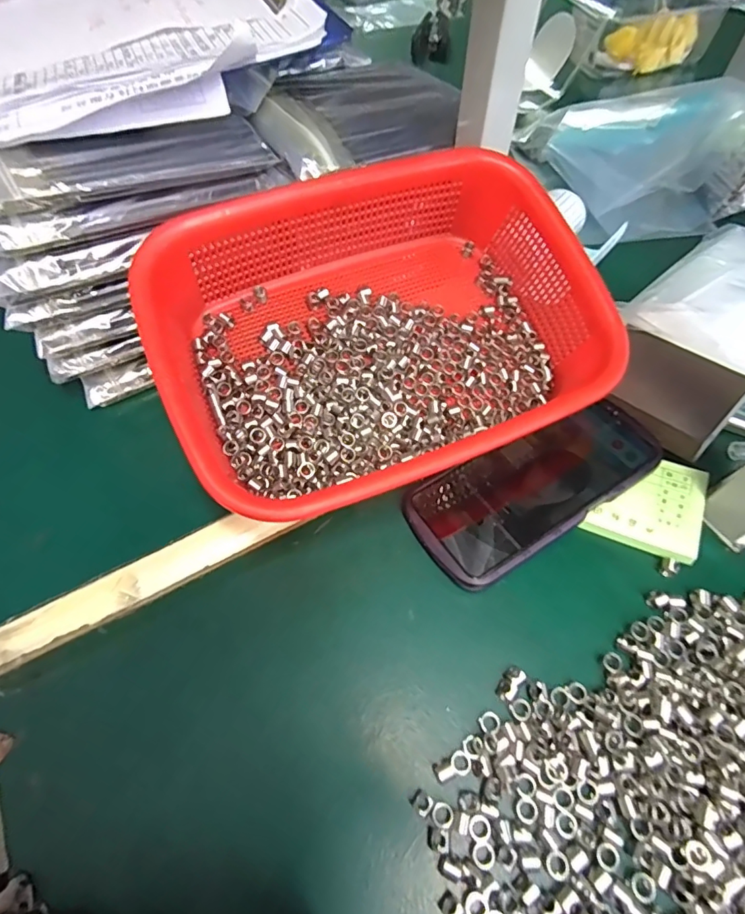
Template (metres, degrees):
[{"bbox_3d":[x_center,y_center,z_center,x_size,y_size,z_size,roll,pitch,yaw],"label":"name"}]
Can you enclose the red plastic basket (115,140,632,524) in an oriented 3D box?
[{"bbox_3d":[0.012,-0.087,0.333,0.289,0.096,0.209,-20,59,-13],"label":"red plastic basket"}]

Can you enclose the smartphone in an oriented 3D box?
[{"bbox_3d":[0.108,0.017,0.332,0.168,0.017,0.075,-26,61,-16],"label":"smartphone"}]

